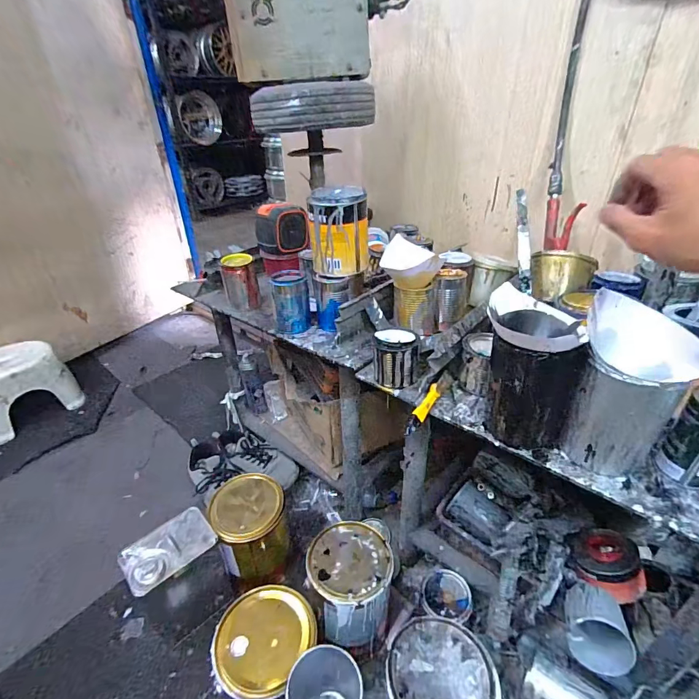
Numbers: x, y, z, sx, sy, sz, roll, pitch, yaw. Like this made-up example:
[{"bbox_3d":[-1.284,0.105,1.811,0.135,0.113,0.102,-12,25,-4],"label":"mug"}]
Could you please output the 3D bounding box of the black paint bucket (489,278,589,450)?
[{"bbox_3d":[0.225,0.028,0.498,0.096,0.169,0.118,5,32,11],"label":"black paint bucket"}]

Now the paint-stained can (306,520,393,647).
[{"bbox_3d":[0.003,0.470,0.778,0.158,0.167,0.173,-3,32,-3],"label":"paint-stained can"}]

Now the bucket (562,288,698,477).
[{"bbox_3d":[0.314,0.049,0.447,0.116,0.176,0.107,18,37,28],"label":"bucket"}]

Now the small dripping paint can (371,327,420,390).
[{"bbox_3d":[0.074,0.012,0.621,0.073,0.074,0.071,3,32,8],"label":"small dripping paint can"}]

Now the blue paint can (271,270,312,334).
[{"bbox_3d":[-0.111,-0.091,0.745,0.068,0.100,0.074,-3,32,-3],"label":"blue paint can"}]

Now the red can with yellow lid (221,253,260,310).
[{"bbox_3d":[-0.237,-0.147,0.846,0.075,0.103,0.074,-11,33,-15],"label":"red can with yellow lid"}]

